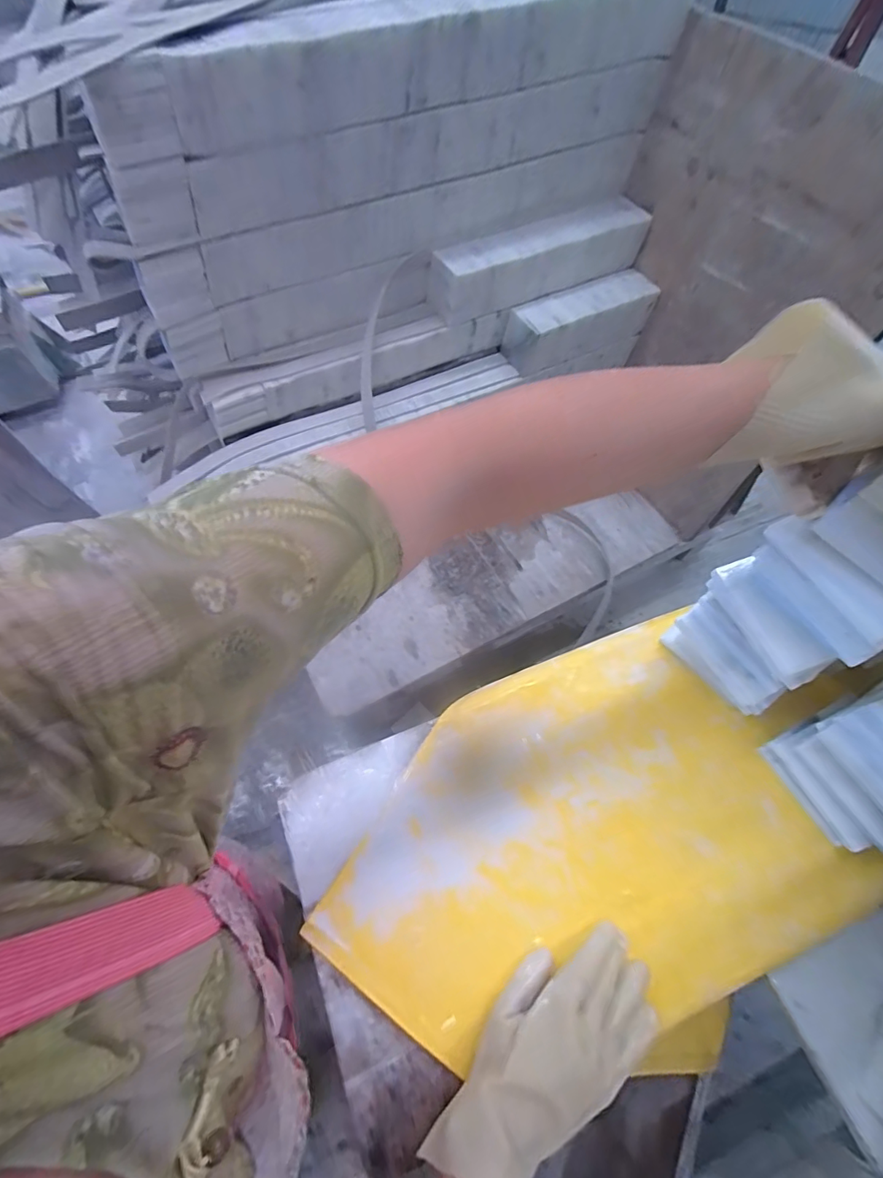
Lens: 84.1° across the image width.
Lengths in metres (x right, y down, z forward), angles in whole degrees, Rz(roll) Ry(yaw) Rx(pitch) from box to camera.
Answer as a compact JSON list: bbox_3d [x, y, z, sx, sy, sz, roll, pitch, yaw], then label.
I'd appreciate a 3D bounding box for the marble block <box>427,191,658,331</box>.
[{"bbox_3d":[0.211,-0.716,1.066,0.506,0.098,0.127,-29,66,-14],"label":"marble block"}]

